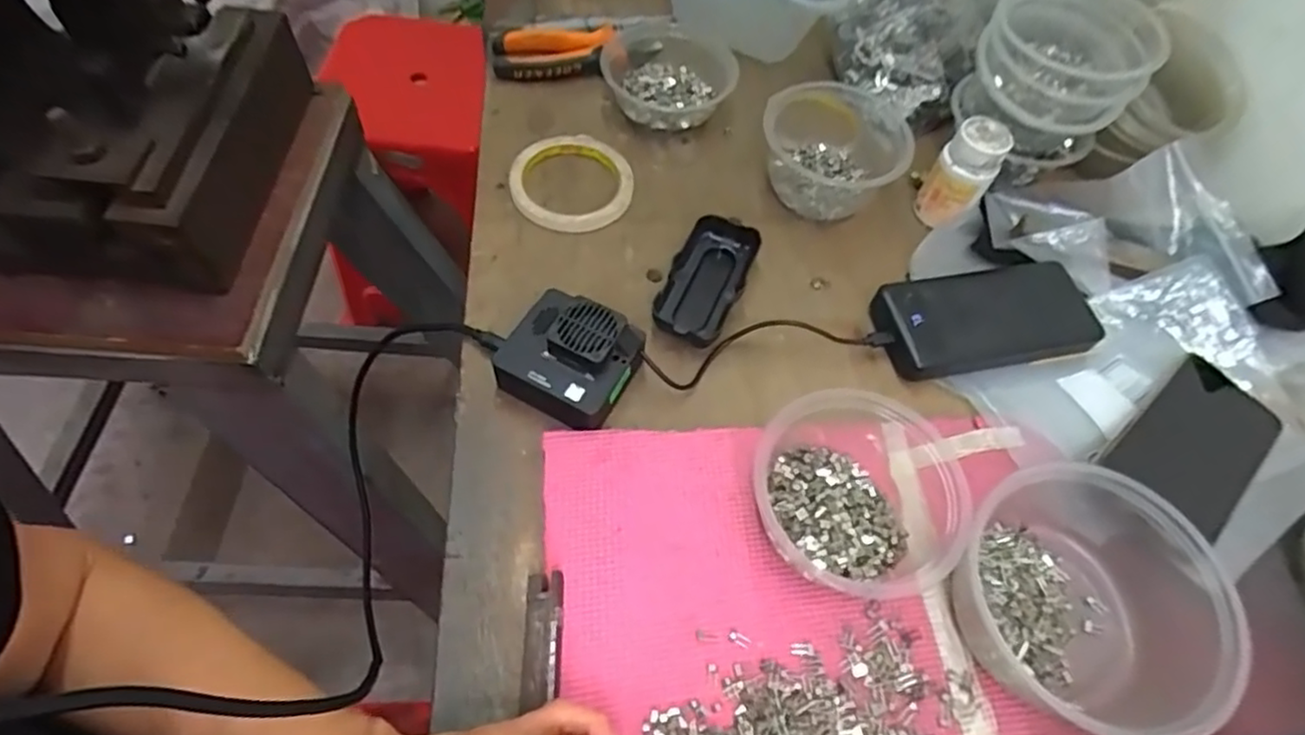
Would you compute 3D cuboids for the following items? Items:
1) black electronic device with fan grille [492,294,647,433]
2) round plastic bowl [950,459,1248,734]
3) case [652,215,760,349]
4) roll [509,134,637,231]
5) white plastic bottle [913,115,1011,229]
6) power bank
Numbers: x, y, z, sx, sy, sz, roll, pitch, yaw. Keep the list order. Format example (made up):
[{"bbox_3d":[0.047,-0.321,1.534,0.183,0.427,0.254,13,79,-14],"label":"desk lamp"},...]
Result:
[{"bbox_3d":[-0.056,-0.007,0.444,0.079,0.044,0.069,26,60,9],"label":"black electronic device with fan grille"},{"bbox_3d":[0.245,0.121,0.375,0.153,0.062,0.133,-27,66,-20],"label":"round plastic bowl"},{"bbox_3d":[0.040,-0.063,0.502,0.053,0.024,0.108,19,60,5],"label":"case"},{"bbox_3d":[-0.065,-0.152,0.553,0.097,0.020,0.092,1,59,-2],"label":"roll"},{"bbox_3d":[0.243,-0.150,0.536,0.044,0.078,0.044,32,61,12],"label":"white plastic bottle"},{"bbox_3d":[0.246,-0.038,0.499,0.162,0.024,0.075,-8,61,-11],"label":"power bank"}]

